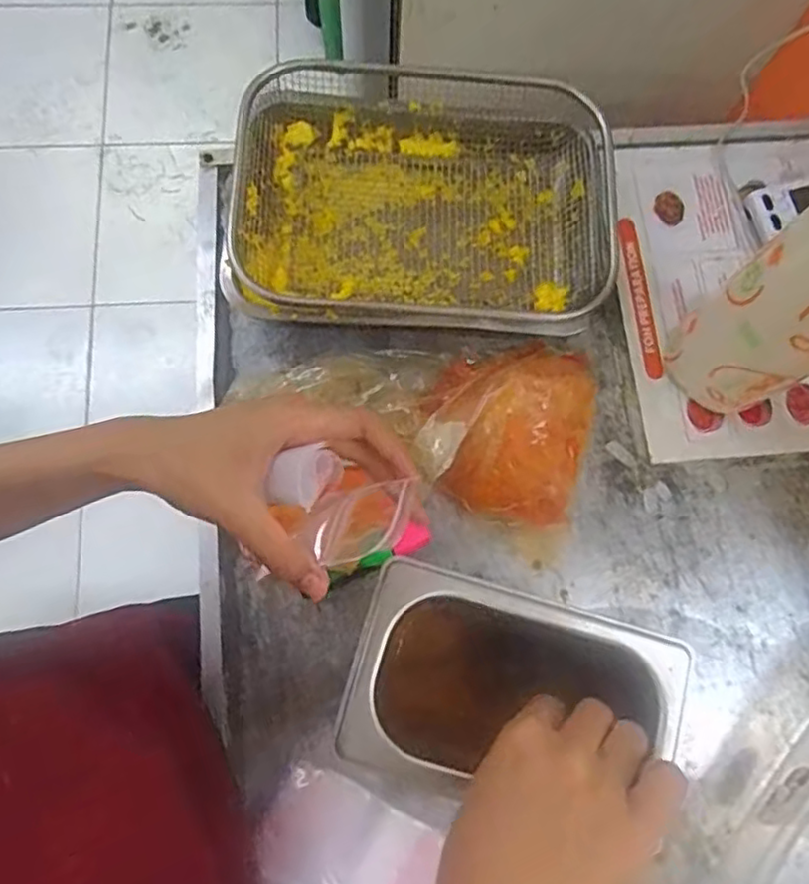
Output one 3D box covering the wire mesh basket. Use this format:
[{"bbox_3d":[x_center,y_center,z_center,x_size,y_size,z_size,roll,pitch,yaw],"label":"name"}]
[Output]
[{"bbox_3d":[0.017,-0.189,0.536,0.286,0.082,0.213,3,75,-1],"label":"wire mesh basket"}]

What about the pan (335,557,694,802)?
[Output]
[{"bbox_3d":[0.057,0.152,0.411,0.172,0.127,0.107,16,76,3],"label":"pan"}]

